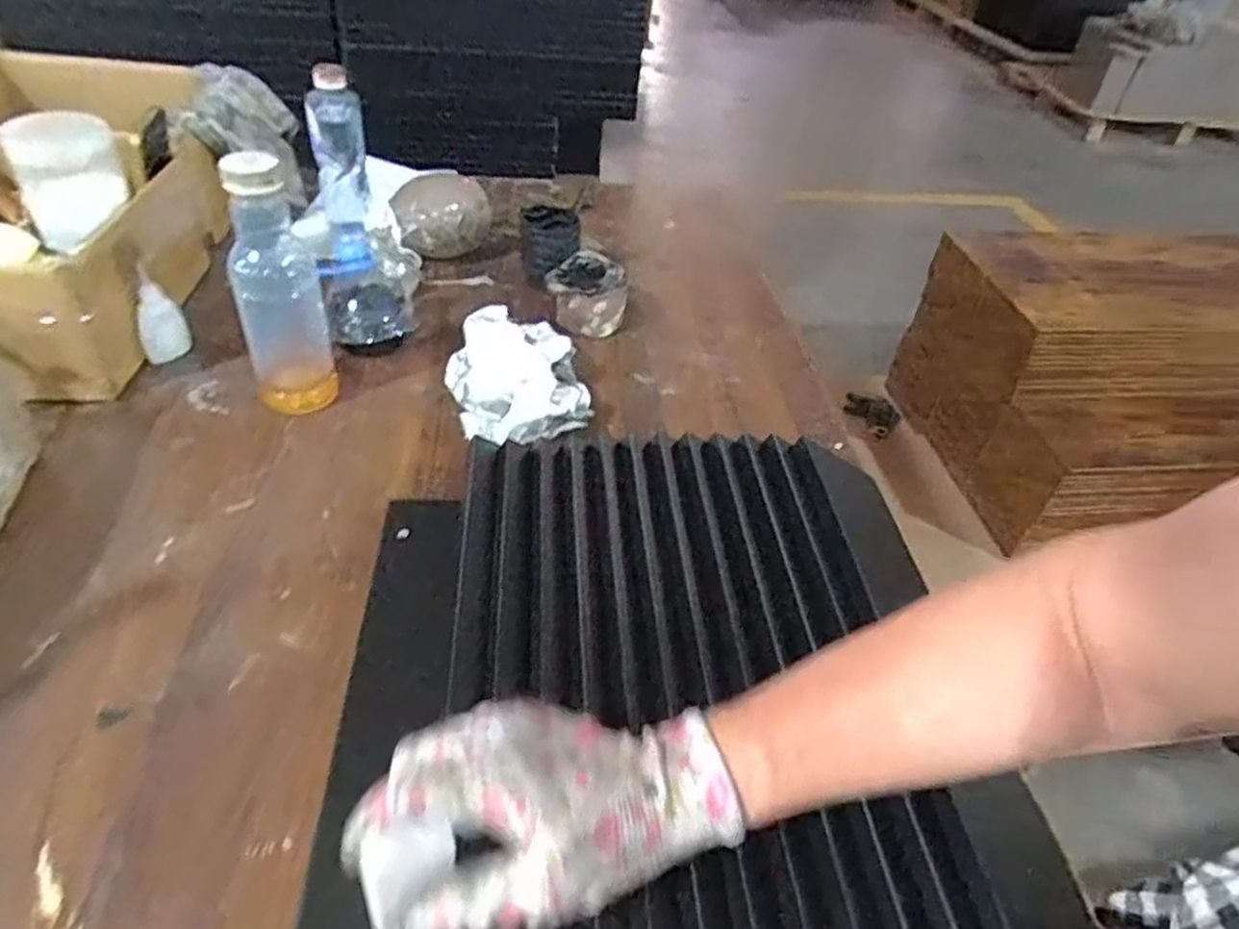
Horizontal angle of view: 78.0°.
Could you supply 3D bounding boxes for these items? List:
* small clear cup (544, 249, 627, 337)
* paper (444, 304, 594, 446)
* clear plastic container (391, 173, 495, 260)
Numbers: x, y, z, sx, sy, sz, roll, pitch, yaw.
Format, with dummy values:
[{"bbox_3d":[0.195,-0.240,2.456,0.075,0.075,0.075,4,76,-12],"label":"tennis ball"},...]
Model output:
[{"bbox_3d":[-0.033,-0.177,0.800,0.085,0.056,0.081,4,41,-3],"label":"small clear cup"},{"bbox_3d":[-0.093,-0.080,0.693,0.115,0.056,0.179,-5,42,-13],"label":"paper"},{"bbox_3d":[-0.203,-0.284,0.879,0.106,0.087,0.078,-2,42,-10],"label":"clear plastic container"}]

